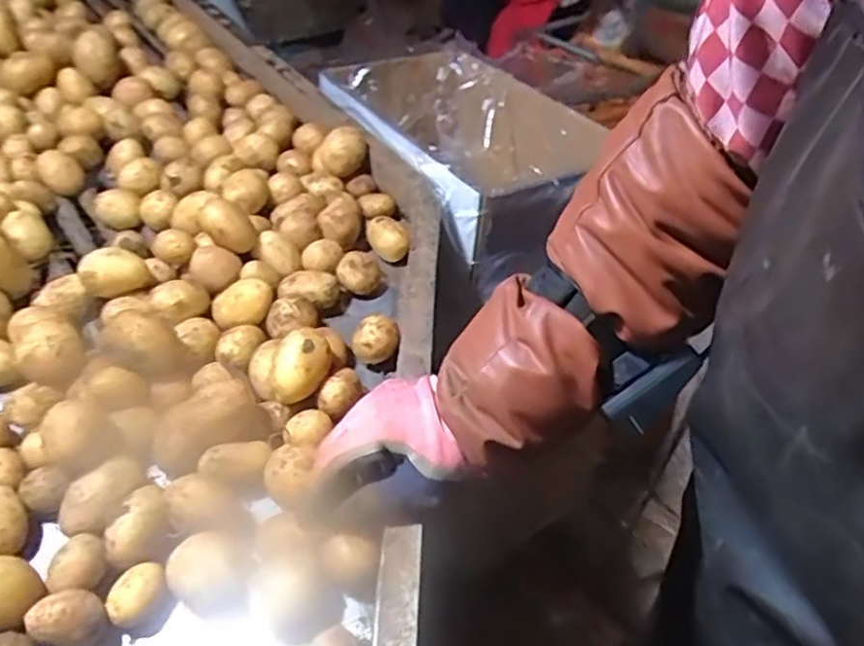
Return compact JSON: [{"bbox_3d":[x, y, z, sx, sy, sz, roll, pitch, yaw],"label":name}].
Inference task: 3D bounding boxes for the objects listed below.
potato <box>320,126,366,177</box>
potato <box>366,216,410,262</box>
[{"bbox_3d":[-0.104,-0.204,0.754,0.052,0.040,0.051,-4,44,-8],"label":"potato"},{"bbox_3d":[-0.049,-0.091,0.692,0.035,0.026,0.052,-13,46,-17],"label":"potato"}]

